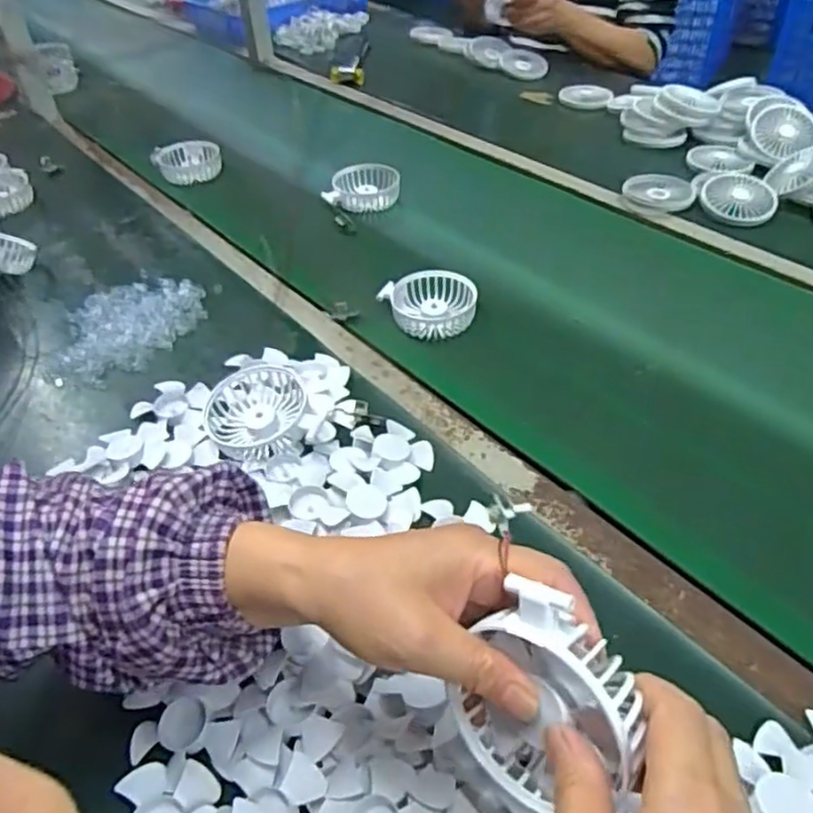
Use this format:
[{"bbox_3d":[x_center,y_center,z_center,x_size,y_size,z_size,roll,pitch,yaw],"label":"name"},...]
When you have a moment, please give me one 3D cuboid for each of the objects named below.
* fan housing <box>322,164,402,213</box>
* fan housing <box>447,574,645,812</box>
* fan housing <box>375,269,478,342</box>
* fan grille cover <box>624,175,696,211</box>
[{"bbox_3d":[-0.059,-0.294,0.950,0.100,0.036,0.089,-2,42,2],"label":"fan housing"},{"bbox_3d":[0.059,0.122,0.301,0.036,0.106,0.080,-19,68,-43],"label":"fan housing"},{"bbox_3d":[0.023,-0.107,0.736,0.096,0.030,0.082,-7,42,-3],"label":"fan housing"},{"bbox_3d":[0.317,-0.268,0.878,0.084,0.018,0.084,16,46,21],"label":"fan grille cover"}]

